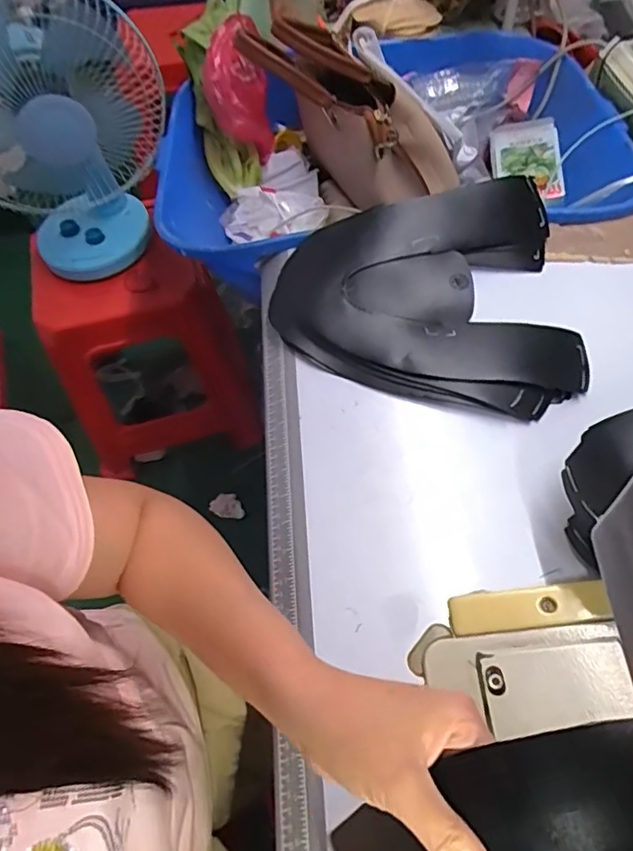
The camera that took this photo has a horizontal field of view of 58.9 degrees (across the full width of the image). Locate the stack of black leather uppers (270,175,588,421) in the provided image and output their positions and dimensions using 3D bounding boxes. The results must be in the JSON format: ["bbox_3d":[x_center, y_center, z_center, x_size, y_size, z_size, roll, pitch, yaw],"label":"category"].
[{"bbox_3d":[0.107,-0.136,0.576,0.299,0.053,0.270,-1,60,3],"label":"stack of black leather uppers"}]

